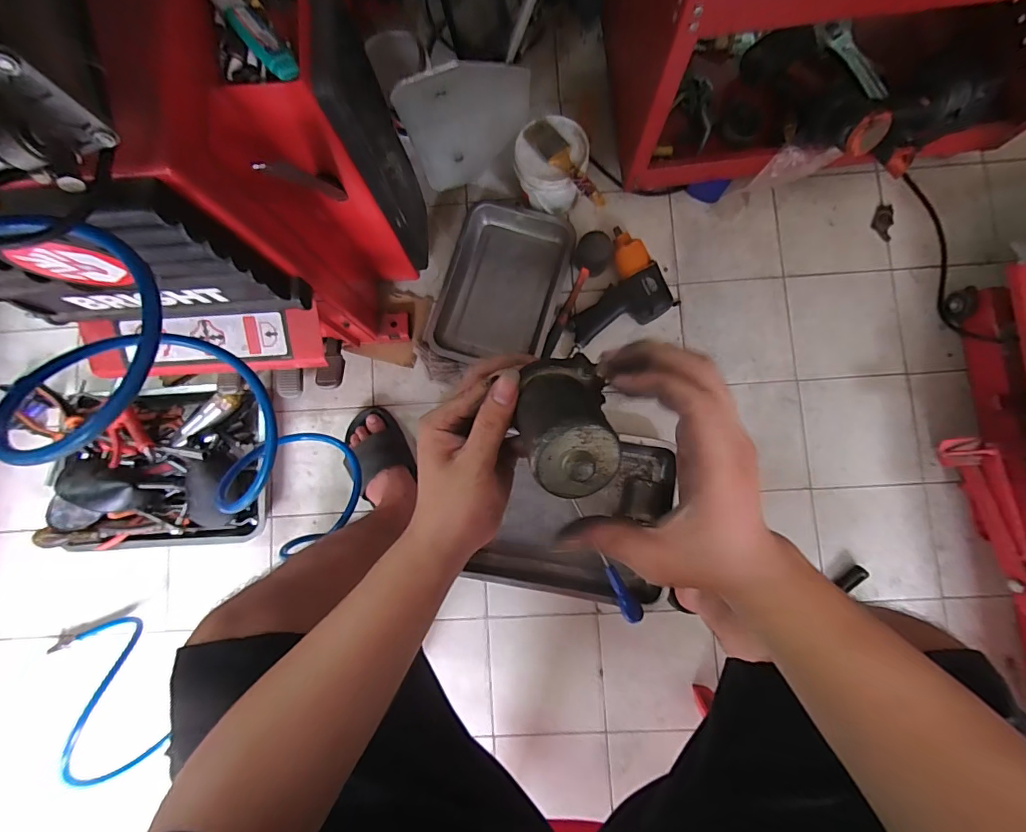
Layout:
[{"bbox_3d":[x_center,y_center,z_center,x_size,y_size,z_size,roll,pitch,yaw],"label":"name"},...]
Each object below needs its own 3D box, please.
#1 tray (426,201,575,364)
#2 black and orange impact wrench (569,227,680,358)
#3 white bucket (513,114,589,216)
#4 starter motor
[{"bbox_3d":[-0.019,-0.244,0.852,0.212,0.042,0.314,17,86,4],"label":"tray"},{"bbox_3d":[0.175,-0.236,0.828,0.197,0.067,0.178,-28,84,0],"label":"black and orange impact wrench"},{"bbox_3d":[0.068,-0.448,0.817,0.122,0.132,0.120,0,85,2],"label":"white bucket"},{"bbox_3d":[0.029,-0.001,0.261,0.051,0.044,0.089,-1,40,2],"label":"starter motor"}]

